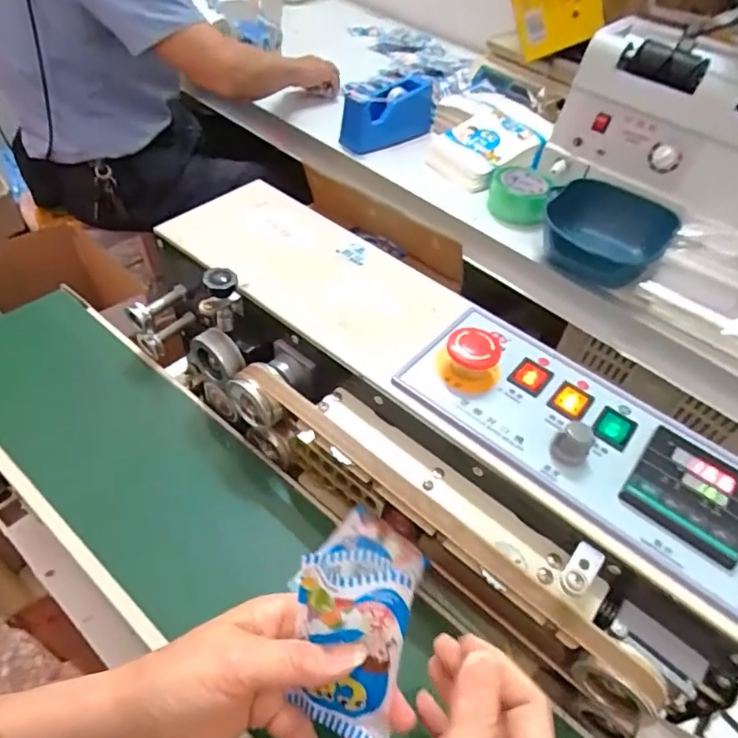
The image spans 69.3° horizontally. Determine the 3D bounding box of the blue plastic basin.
[{"bbox_3d":[0.388,-0.226,0.886,0.202,0.095,0.181,30,52,18],"label":"blue plastic basin"}]

